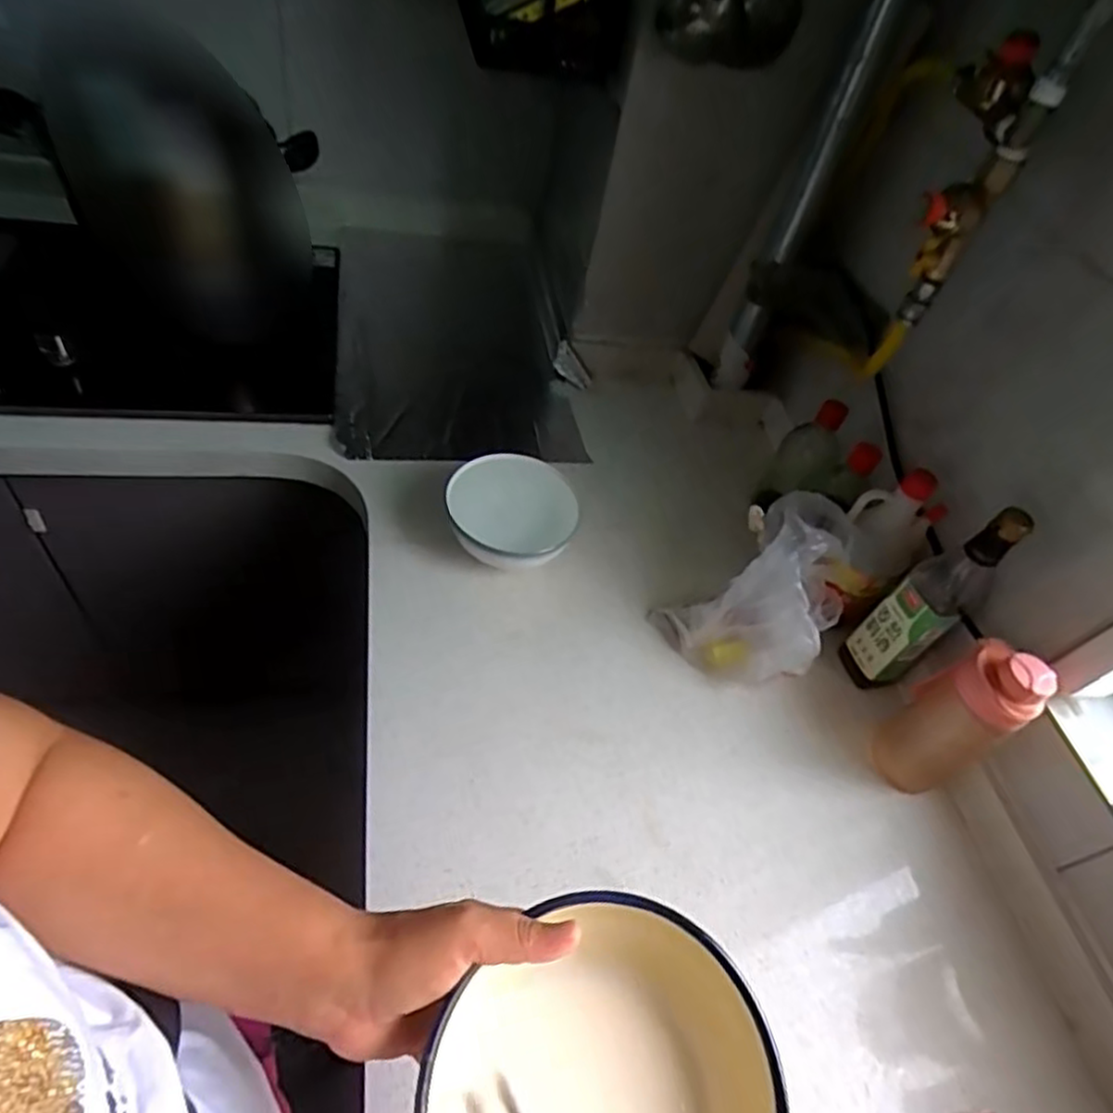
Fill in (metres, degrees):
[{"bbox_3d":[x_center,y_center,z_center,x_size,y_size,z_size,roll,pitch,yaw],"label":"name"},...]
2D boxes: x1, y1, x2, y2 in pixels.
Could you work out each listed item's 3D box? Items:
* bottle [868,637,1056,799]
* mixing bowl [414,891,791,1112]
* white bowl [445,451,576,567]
[{"bbox_3d":[0.406,0.168,0.714,0.066,0.241,0.082,-26,60,-30],"label":"bottle"},{"bbox_3d":[0.026,0.283,0.360,0.183,0.074,0.170,3,49,-4],"label":"mixing bowl"},{"bbox_3d":[-0.064,-0.049,0.929,0.157,0.093,0.205,-10,51,-15],"label":"white bowl"}]

